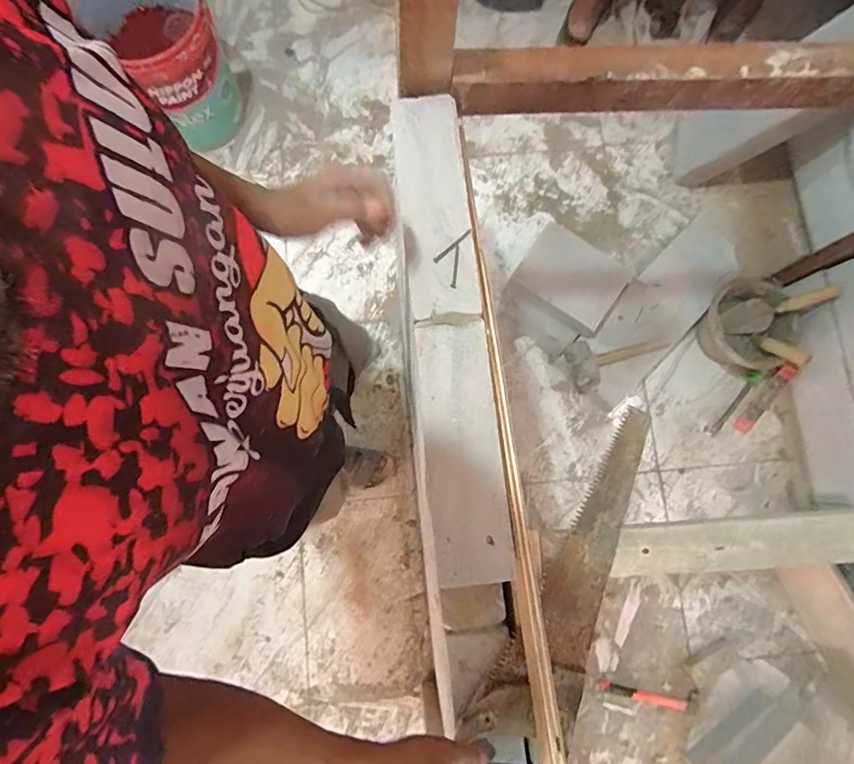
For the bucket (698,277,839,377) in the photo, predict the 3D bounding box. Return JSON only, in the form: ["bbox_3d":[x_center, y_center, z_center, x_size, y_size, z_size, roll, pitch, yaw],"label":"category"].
[{"bbox_3d":[0.862,-0.157,1.322,0.220,0.208,0.224,0,87,0],"label":"bucket"}]

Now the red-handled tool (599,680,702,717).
[{"bbox_3d":[0.561,0.784,1.258,0.261,0.024,0.063,12,80,2],"label":"red-handled tool"}]

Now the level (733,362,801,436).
[{"bbox_3d":[0.930,0.047,1.377,0.048,0.028,0.228,37,96,6],"label":"level"}]

